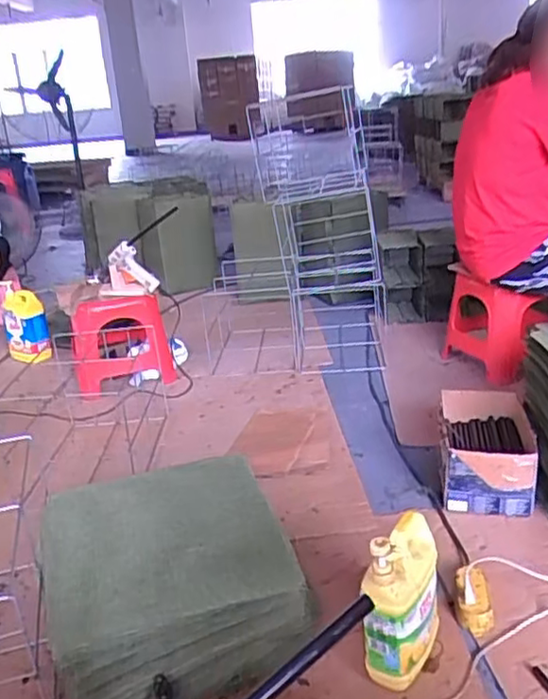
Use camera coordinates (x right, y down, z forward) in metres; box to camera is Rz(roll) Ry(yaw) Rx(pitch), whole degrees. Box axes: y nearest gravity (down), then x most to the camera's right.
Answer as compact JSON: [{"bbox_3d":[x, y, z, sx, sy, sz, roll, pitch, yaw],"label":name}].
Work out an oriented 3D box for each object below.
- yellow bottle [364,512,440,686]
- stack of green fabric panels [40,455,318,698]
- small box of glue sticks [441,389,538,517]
[{"bbox_3d":[0.183,0.358,0.944,0.076,0.239,0.140,7,23,28],"label":"yellow bottle"},{"bbox_3d":[-0.160,0.355,1.020,0.351,0.209,0.306,-12,22,-20],"label":"stack of green fabric panels"},{"bbox_3d":[0.450,0.204,1.404,0.188,0.139,0.308,0,21,12],"label":"small box of glue sticks"}]

